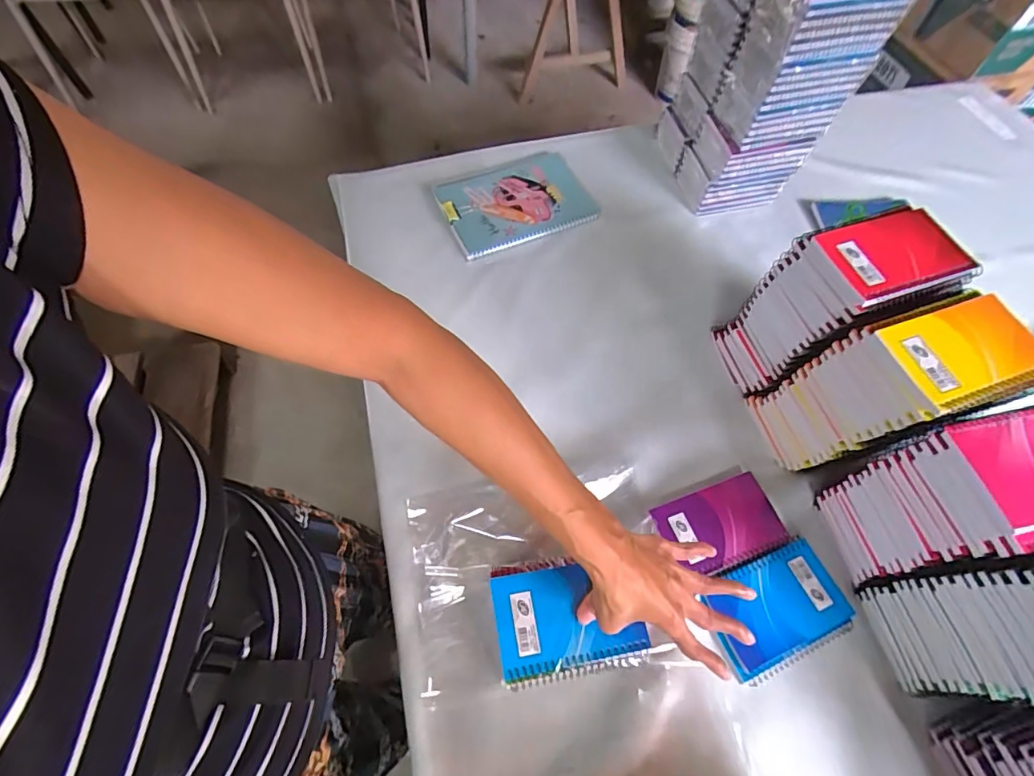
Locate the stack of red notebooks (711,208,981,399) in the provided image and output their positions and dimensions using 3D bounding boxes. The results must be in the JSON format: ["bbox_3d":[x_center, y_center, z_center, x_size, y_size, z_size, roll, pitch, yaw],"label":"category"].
[{"bbox_3d":[0.352,-0.083,0.546,0.141,0.205,0.104,-13,63,-9],"label":"stack of red notebooks"}]

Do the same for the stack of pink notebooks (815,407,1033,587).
[{"bbox_3d":[0.403,0.106,0.446,0.132,0.194,0.098,-10,62,-8],"label":"stack of pink notebooks"}]

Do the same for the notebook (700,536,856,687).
[{"bbox_3d":[0.263,0.222,0.487,0.143,0.011,0.096,-19,64,-12],"label":"notebook"}]

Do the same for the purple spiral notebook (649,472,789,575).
[{"bbox_3d":[0.220,0.148,0.521,0.129,0.007,0.080,-18,64,-12],"label":"purple spiral notebook"}]

